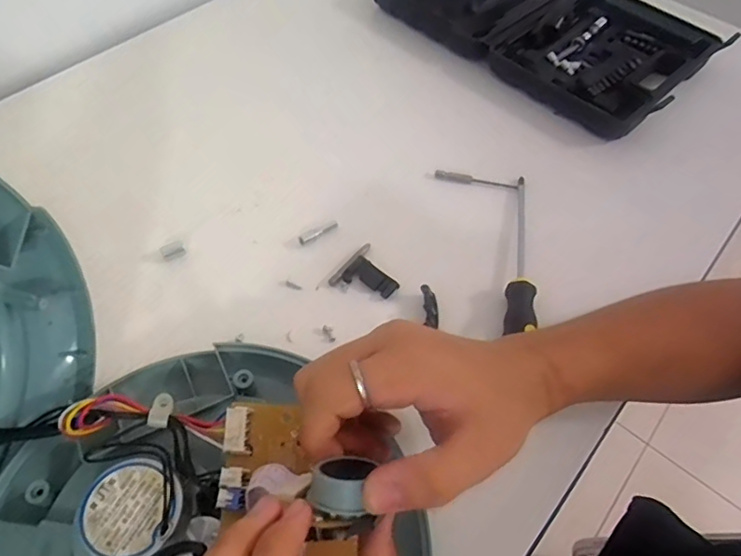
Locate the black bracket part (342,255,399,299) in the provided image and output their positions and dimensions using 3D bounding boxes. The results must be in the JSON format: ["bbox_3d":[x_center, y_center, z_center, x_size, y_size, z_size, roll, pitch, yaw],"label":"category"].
[{"bbox_3d":[0.000,0.001,0.416,0.039,0.010,0.024,34,60,19],"label":"black bracket part"}]

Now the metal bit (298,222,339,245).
[{"bbox_3d":[-0.042,-0.038,0.442,0.037,0.004,0.007,-29,64,-21],"label":"metal bit"}]

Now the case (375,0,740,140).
[{"bbox_3d":[0.193,-0.287,0.609,0.199,0.046,0.336,-38,65,-25],"label":"case"}]

